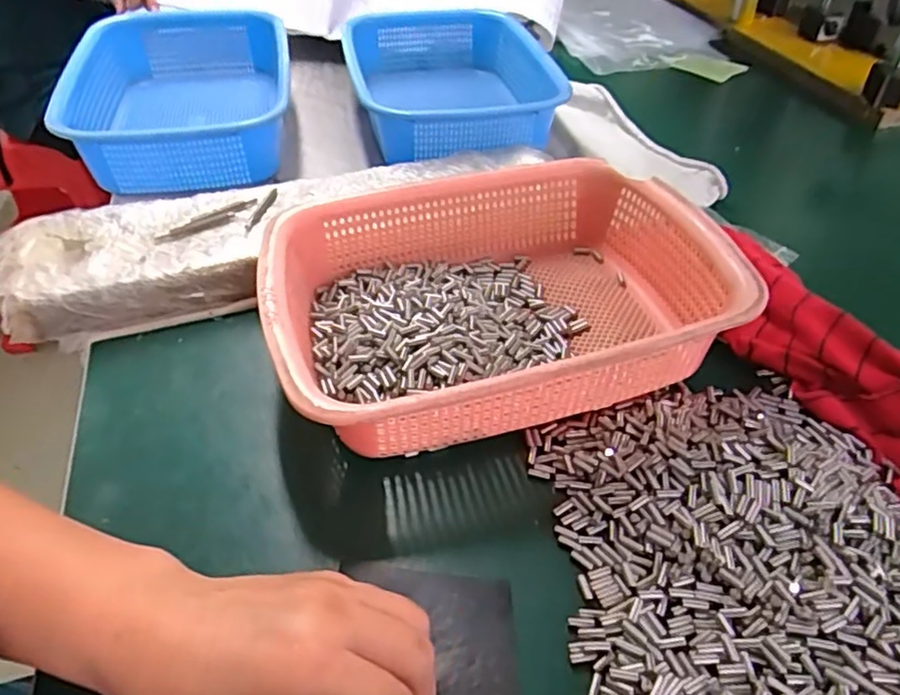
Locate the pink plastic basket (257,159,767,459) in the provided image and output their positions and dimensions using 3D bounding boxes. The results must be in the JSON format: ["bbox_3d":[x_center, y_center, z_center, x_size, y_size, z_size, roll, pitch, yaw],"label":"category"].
[{"bbox_3d":[0.030,-0.031,0.443,0.295,0.087,0.217,-12,45,-10],"label":"pink plastic basket"}]

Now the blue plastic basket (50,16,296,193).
[{"bbox_3d":[-0.269,-0.263,0.671,0.190,0.086,0.289,-8,45,-8],"label":"blue plastic basket"}]

